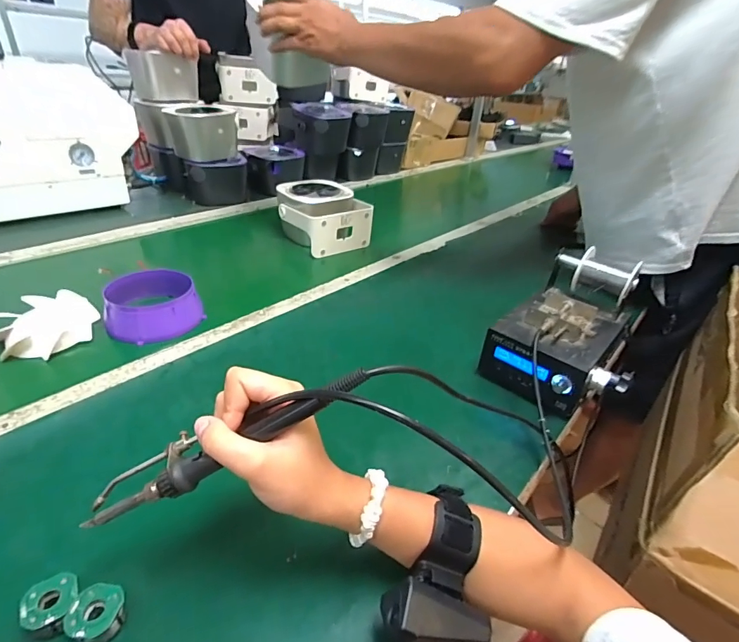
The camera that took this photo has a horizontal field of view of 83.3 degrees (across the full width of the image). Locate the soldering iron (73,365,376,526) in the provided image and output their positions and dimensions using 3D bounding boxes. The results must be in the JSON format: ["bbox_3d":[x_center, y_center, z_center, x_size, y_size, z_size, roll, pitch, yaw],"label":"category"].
[{"bbox_3d":[-0.094,0.079,0.259,0.208,0.021,0.028,-28,32,8],"label":"soldering iron"}]

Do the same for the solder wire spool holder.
[{"bbox_3d":[0.300,-0.060,0.561,0.107,0.063,0.053,28,39,31],"label":"solder wire spool holder"}]

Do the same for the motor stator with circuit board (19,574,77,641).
[{"bbox_3d":[-0.210,0.187,0.274,0.030,0.013,0.035,-25,42,-39],"label":"motor stator with circuit board"}]

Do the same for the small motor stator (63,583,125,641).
[{"bbox_3d":[-0.179,0.193,0.272,0.030,0.017,0.031,3,31,-2],"label":"small motor stator"}]

